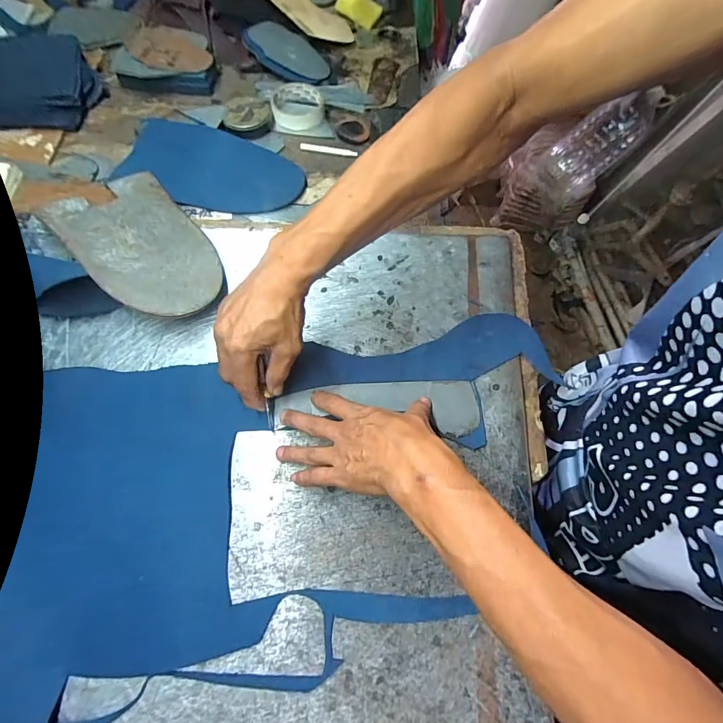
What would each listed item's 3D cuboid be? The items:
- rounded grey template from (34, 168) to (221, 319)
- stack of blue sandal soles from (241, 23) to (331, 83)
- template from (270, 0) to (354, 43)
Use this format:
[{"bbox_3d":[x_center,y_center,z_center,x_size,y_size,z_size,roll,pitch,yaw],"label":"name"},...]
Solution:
[{"bbox_3d":[-0.267,-0.147,0.487,0.251,0.007,0.141,42,60,18],"label":"rounded grey template"},{"bbox_3d":[-0.133,-0.557,0.713,0.155,0.015,0.083,24,73,-8],"label":"stack of blue sandal soles"},{"bbox_3d":[-0.129,-0.675,0.743,0.235,0.023,0.111,26,66,-14],"label":"template"}]

